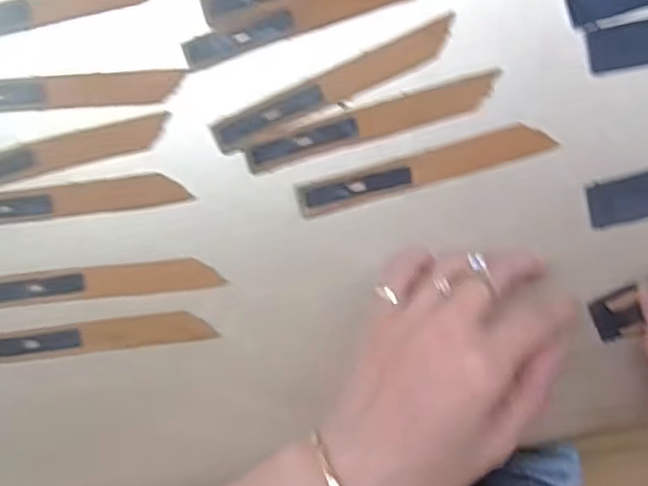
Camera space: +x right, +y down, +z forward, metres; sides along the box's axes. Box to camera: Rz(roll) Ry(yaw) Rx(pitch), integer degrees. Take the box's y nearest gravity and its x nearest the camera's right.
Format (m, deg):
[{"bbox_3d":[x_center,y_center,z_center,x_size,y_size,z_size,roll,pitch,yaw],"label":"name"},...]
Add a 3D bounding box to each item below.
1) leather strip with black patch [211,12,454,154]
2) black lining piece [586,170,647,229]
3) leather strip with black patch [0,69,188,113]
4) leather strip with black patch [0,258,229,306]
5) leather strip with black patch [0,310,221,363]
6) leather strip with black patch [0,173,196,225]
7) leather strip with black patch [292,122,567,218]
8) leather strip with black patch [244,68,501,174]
[{"bbox_3d":[0.005,-0.075,0.334,0.125,0.004,0.017,-24,95,6],"label":"leather strip with black patch"},{"bbox_3d":[0.160,-0.025,0.334,0.062,0.004,0.022,-14,96,5],"label":"black lining piece"},{"bbox_3d":[-0.132,-0.075,0.344,0.123,0.004,0.016,-3,97,4],"label":"leather strip with black patch"},{"bbox_3d":[-0.116,0.020,0.356,0.124,0.004,0.016,-5,97,4],"label":"leather strip with black patch"},{"bbox_3d":[-0.119,0.049,0.359,0.123,0.004,0.016,-7,97,4],"label":"leather strip with black patch"},{"bbox_3d":[-0.131,-0.021,0.351,0.123,0.004,0.017,-7,97,4],"label":"leather strip with black patch"},{"bbox_3d":[0.048,-0.036,0.336,0.123,0.004,0.016,-15,96,5],"label":"leather strip with black patch"},{"bbox_3d":[0.023,-0.059,0.335,0.124,0.004,0.018,-16,96,5],"label":"leather strip with black patch"}]

